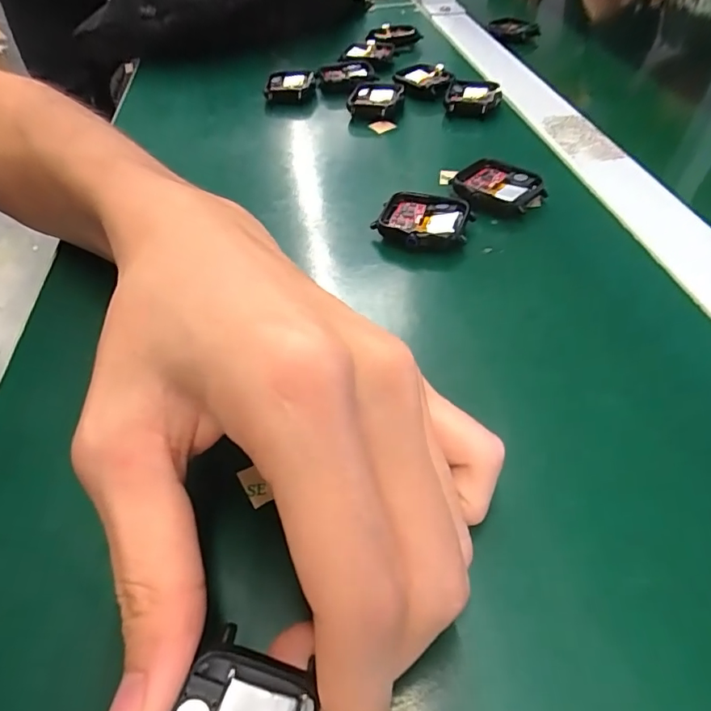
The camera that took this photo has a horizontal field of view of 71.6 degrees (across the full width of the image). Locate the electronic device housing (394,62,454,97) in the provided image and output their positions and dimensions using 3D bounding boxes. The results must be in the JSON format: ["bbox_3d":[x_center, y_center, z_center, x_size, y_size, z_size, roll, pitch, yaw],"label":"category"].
[{"bbox_3d":[0.055,-0.215,0.383,0.038,0.009,0.039,-37,56,-27],"label":"electronic device housing"}]

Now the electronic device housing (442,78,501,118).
[{"bbox_3d":[0.085,-0.186,0.357,0.038,0.012,0.038,12,49,13],"label":"electronic device housing"}]

